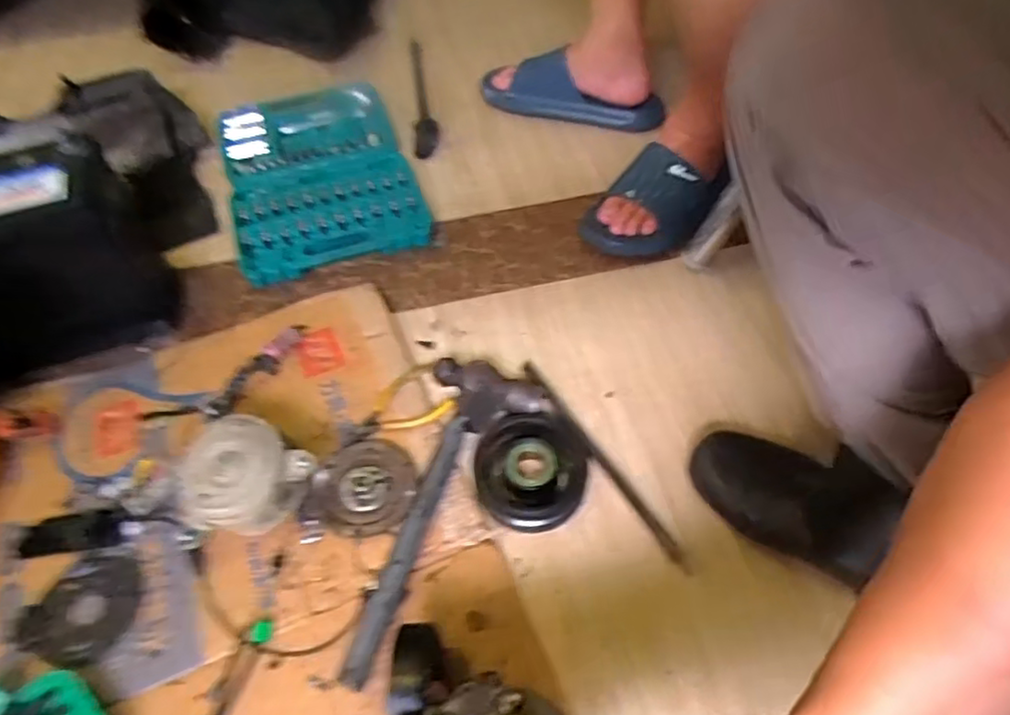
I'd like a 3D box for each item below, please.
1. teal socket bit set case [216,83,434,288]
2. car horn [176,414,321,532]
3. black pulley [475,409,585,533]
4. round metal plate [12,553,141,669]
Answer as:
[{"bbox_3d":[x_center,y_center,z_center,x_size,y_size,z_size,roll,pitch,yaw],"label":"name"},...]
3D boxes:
[{"bbox_3d":[-0.266,-0.263,0.952,0.250,0.033,0.376,-16,54,-11],"label":"teal socket bit set case"},{"bbox_3d":[-0.243,0.109,0.623,0.115,0.079,0.101,-26,57,-18],"label":"car horn"},{"bbox_3d":[0.026,0.108,0.648,0.107,0.023,0.114,-1,53,1],"label":"black pulley"},{"bbox_3d":[-0.371,0.219,0.584,0.084,0.010,0.095,22,56,17],"label":"round metal plate"}]

